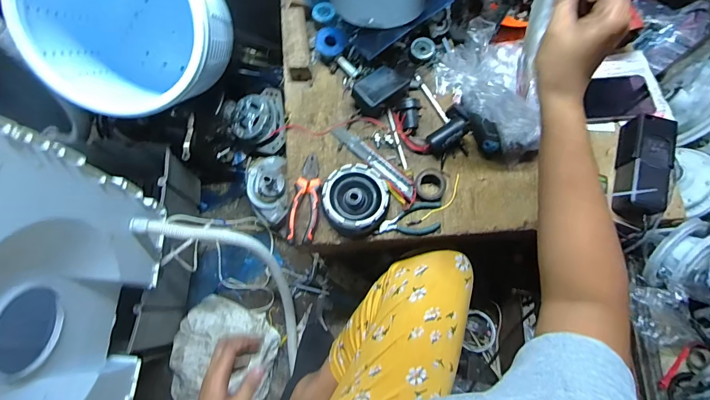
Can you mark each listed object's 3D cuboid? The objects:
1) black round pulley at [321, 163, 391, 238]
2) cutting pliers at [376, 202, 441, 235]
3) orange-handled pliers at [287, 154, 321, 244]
[{"bbox_3d":[0.001,0.002,0.593,0.102,0.043,0.108,0,75,0],"label":"black round pulley"},{"bbox_3d":[0.086,0.032,0.599,0.107,0.012,0.051,-6,75,-2],"label":"cutting pliers"},{"bbox_3d":[-0.078,-0.002,0.608,0.041,0.021,0.148,9,75,2],"label":"orange-handled pliers"}]

